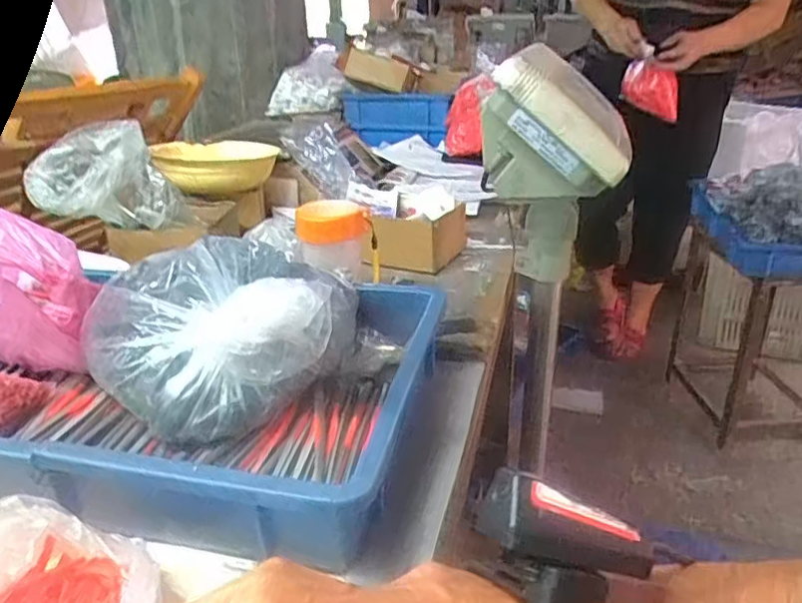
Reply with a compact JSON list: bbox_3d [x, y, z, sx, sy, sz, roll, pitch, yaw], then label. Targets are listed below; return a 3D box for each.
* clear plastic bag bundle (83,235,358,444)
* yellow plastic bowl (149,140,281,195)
[{"bbox_3d":[-0.136,0.017,0.473,0.183,0.091,0.148,1,25,4],"label":"clear plastic bag bundle"},{"bbox_3d":[-0.293,-0.216,1.025,0.194,0.055,0.135,-6,25,-9],"label":"yellow plastic bowl"}]

